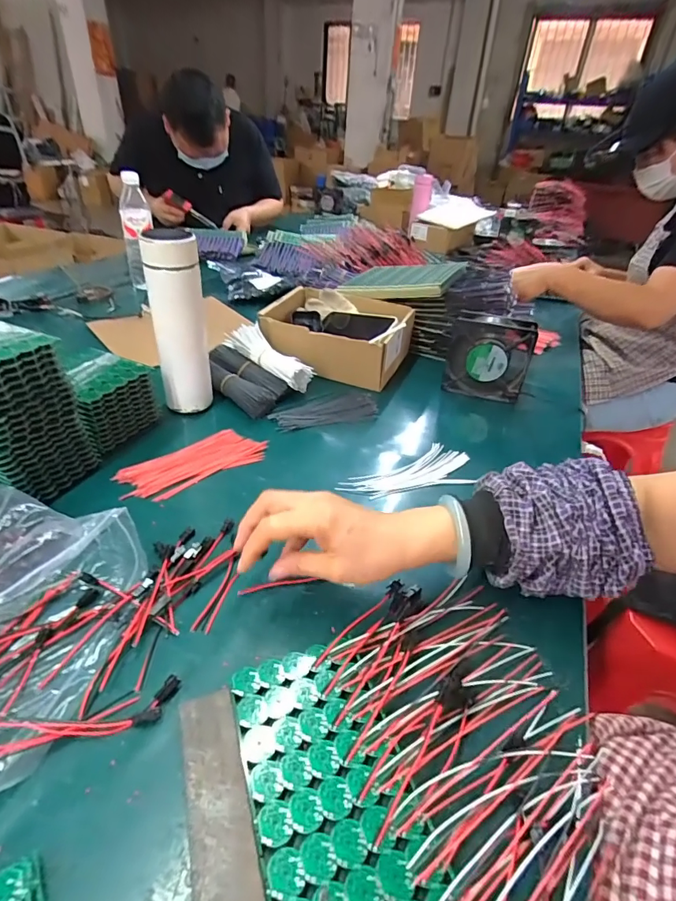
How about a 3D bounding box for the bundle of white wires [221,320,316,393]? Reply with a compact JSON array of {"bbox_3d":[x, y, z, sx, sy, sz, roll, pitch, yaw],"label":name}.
[{"bbox_3d":[-0.108,-0.141,0.701,0.060,0.061,0.157,-24,44,-36],"label":"bundle of white wires"}]

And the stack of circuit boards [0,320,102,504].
[{"bbox_3d":[-0.339,-0.035,0.458,0.107,0.156,0.099,15,37,15],"label":"stack of circuit boards"}]

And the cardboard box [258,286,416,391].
[{"bbox_3d":[-0.006,-0.201,0.772,0.260,0.088,0.189,16,36,14],"label":"cardboard box"}]

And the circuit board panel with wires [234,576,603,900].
[{"bbox_3d":[0.061,0.199,0.293,0.223,0.018,0.232,-10,38,-18],"label":"circuit board panel with wires"}]

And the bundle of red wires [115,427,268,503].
[{"bbox_3d":[-0.170,0.014,0.535,0.163,0.007,0.074,-27,46,-36],"label":"bundle of red wires"}]

